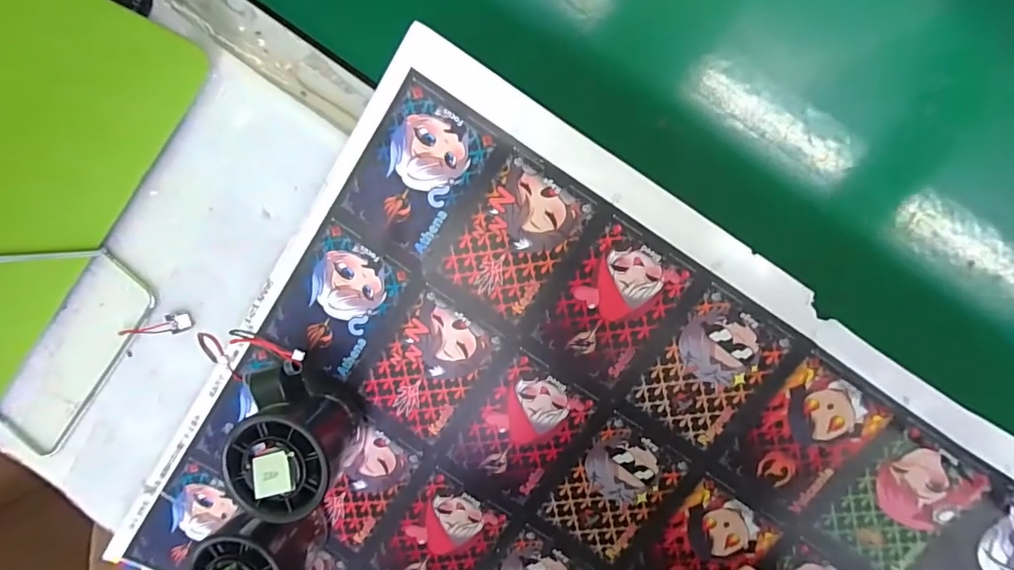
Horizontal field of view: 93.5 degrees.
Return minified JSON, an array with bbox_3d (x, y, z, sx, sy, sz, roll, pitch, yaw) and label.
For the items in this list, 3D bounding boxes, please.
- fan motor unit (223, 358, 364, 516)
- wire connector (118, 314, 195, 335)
[{"bbox_3d":[-0.121,0.082,0.269,0.052,0.055,0.072,-10,94,6],"label":"fan motor unit"},{"bbox_3d":[-0.220,0.027,0.300,0.046,0.005,0.011,-12,93,6],"label":"wire connector"}]

